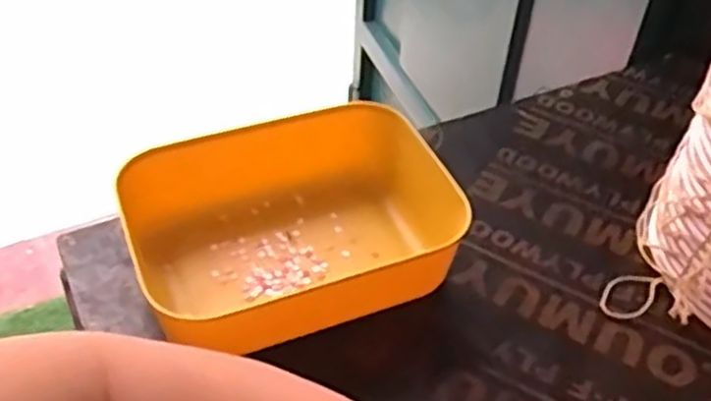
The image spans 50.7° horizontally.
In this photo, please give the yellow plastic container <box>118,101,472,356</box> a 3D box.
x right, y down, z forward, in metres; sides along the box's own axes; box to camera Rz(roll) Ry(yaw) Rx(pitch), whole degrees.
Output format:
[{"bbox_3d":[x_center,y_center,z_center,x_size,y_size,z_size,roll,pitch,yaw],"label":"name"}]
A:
[{"bbox_3d":[-0.031,0.017,0.464,0.192,0.062,0.139,-17,46,-18],"label":"yellow plastic container"}]

